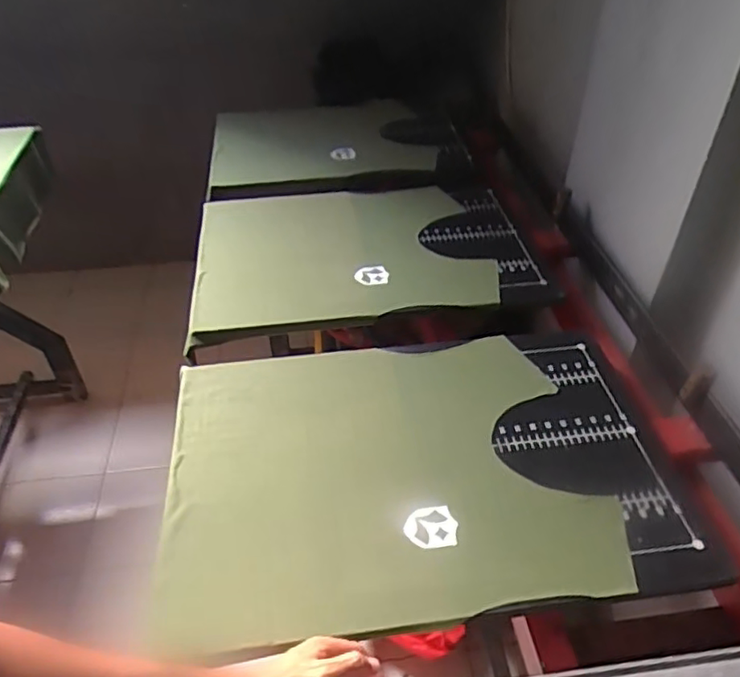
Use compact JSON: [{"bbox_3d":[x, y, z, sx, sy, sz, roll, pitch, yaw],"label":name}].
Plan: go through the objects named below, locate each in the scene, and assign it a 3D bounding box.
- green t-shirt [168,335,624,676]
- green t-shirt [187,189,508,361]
[{"bbox_3d":[0.006,0.149,0.740,0.479,0.014,0.393,-7,42,-4],"label":"green t-shirt"},{"bbox_3d":[-0.059,-0.159,1.082,0.480,0.020,0.390,-8,42,-5],"label":"green t-shirt"}]

